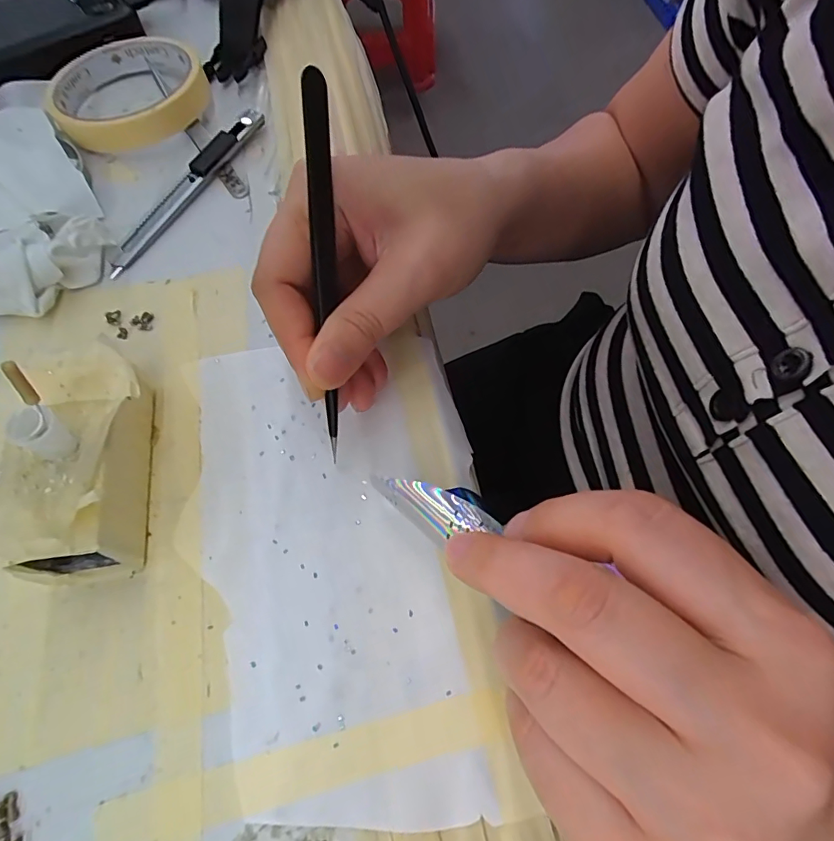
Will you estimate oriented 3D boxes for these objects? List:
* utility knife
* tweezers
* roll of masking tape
[{"bbox_3d":[-0.124,-0.128,0.262,0.012,0.010,0.128,23,66,10],"label":"utility knife"},{"bbox_3d":[-0.033,-0.049,0.175,0.008,0.128,0.011,0,21,-2],"label":"tweezers"},{"bbox_3d":[-0.171,-0.196,0.286,0.086,0.020,0.085,0,64,-1],"label":"roll of masking tape"}]

